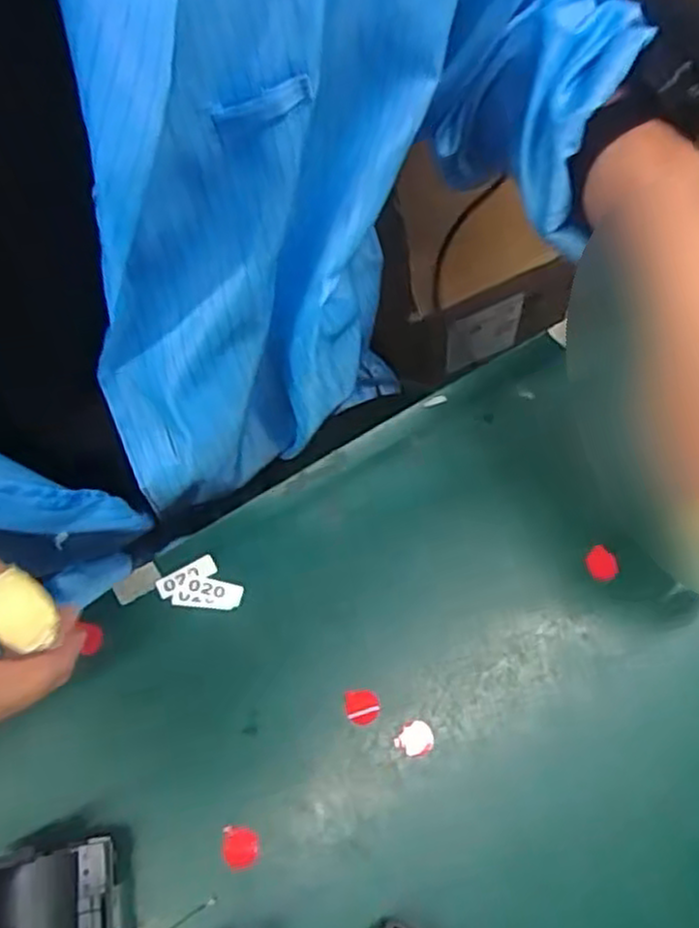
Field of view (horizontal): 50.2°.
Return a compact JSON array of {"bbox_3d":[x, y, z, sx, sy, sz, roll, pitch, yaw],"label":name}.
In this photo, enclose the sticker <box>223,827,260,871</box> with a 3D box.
[{"bbox_3d":[-0.049,0.172,0.335,0.016,0.004,0.017,3,65,-7],"label":"sticker"}]

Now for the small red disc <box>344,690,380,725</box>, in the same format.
[{"bbox_3d":[0.006,0.116,0.357,0.016,0.004,0.016,1,68,-2],"label":"small red disc"}]

